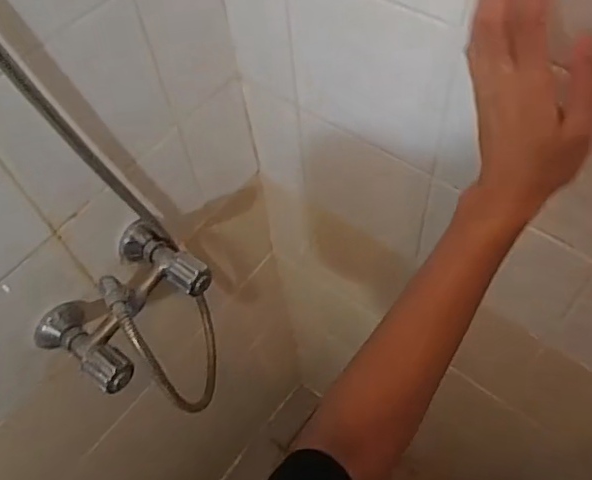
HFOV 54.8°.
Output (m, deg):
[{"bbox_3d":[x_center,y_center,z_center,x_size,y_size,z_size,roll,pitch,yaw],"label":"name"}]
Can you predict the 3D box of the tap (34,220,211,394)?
[{"bbox_3d":[-0.212,0.071,0.713,0.142,0.088,0.211,32,65,23],"label":"tap"}]

